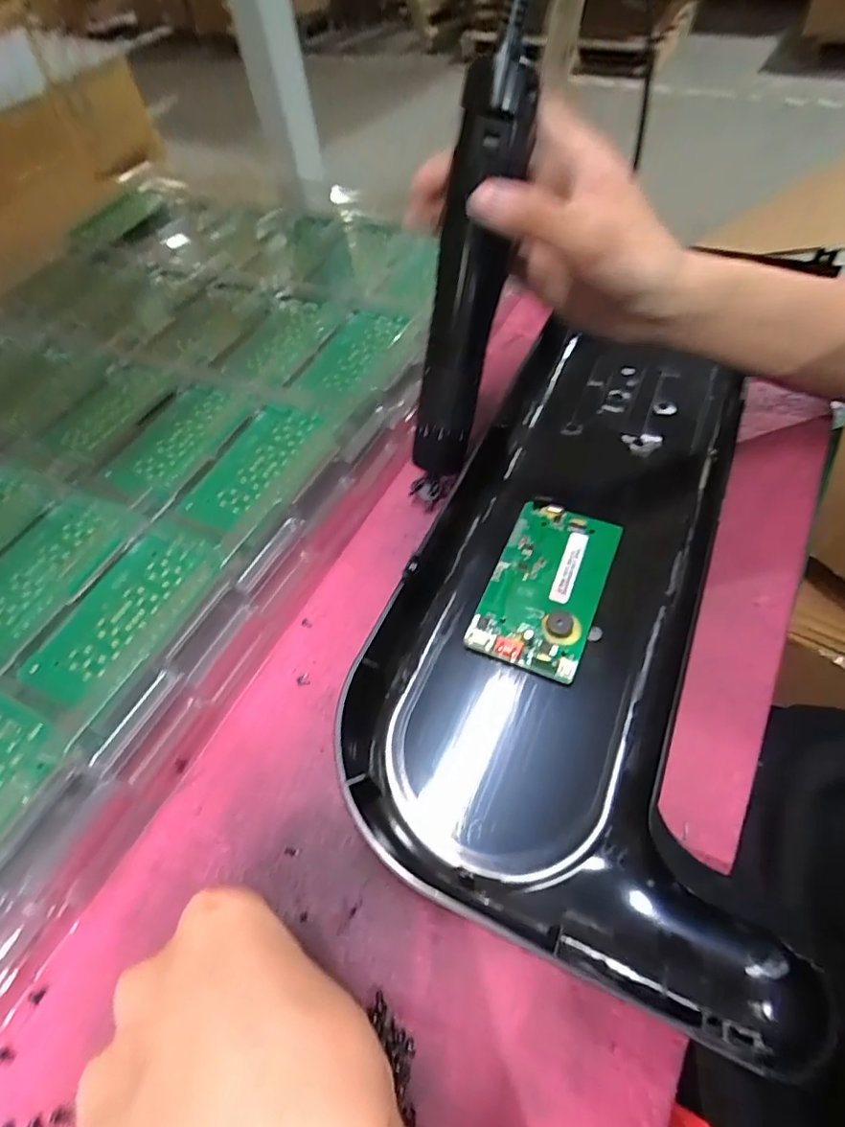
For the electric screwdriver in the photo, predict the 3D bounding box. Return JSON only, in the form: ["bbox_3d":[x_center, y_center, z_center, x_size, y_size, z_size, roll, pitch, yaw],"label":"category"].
[{"bbox_3d":[0.023,-0.141,0.293,0.038,0.196,0.031,20,33,16],"label":"electric screwdriver"}]

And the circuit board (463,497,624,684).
[{"bbox_3d":[0.071,0.010,0.312,0.060,0.009,0.106,19,57,17],"label":"circuit board"}]

